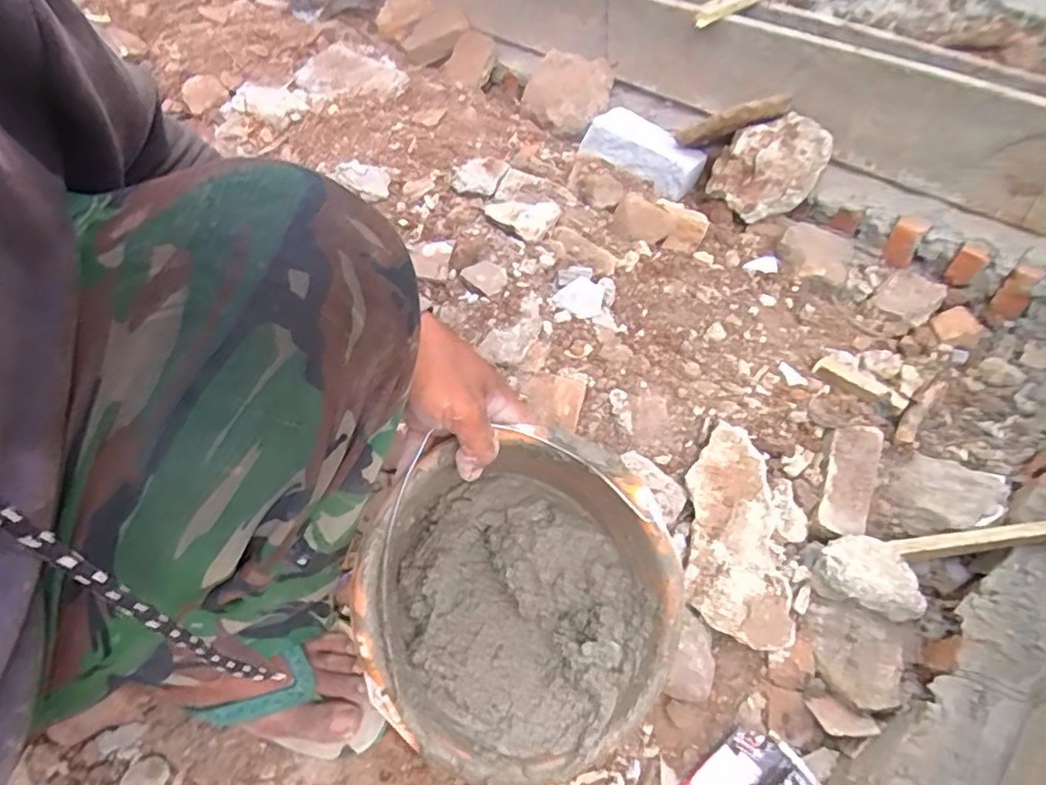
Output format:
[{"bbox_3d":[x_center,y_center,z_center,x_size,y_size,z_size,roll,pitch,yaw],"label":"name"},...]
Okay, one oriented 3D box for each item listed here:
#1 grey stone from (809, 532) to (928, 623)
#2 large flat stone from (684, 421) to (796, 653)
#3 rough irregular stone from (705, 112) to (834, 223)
[{"bbox_3d":[0.347,0.182,0.621,0.104,0.060,0.072,13,56,13],"label":"grey stone"},{"bbox_3d":[0.219,0.144,0.646,0.093,0.039,0.245,3,55,6],"label":"large flat stone"},{"bbox_3d":[0.403,-0.375,1.014,0.160,0.087,0.170,-2,54,2],"label":"rough irregular stone"}]

